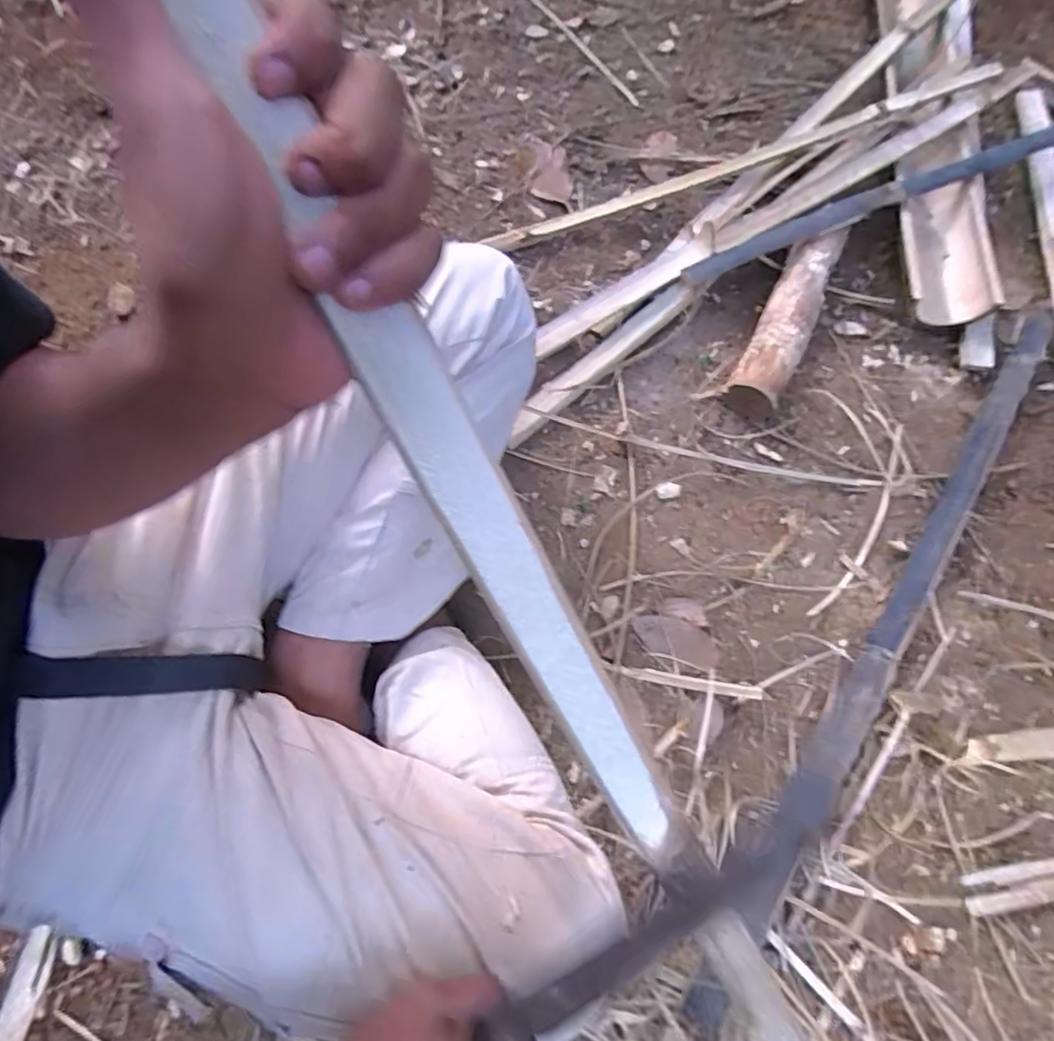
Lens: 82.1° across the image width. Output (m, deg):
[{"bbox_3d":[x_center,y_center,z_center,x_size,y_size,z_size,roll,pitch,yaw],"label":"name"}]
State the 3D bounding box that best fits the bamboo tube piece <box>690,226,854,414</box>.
[{"bbox_3d":[0.323,-0.250,0.756,0.077,0.064,0.282,31,69,10],"label":"bamboo tube piece"}]

